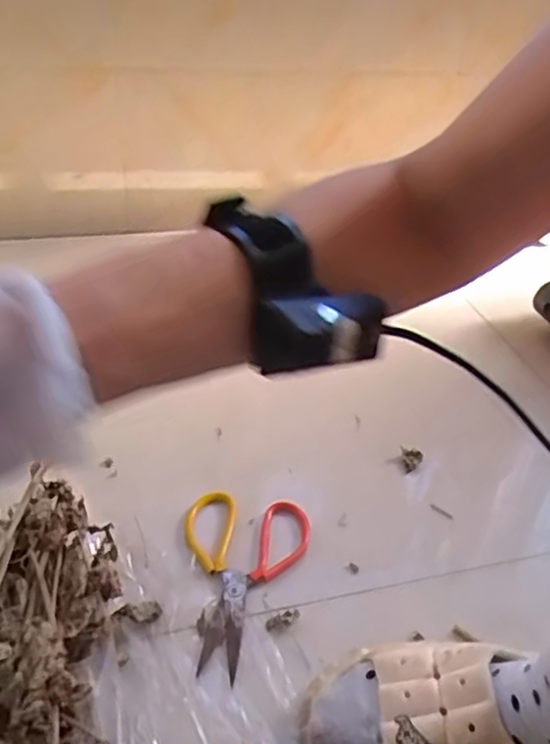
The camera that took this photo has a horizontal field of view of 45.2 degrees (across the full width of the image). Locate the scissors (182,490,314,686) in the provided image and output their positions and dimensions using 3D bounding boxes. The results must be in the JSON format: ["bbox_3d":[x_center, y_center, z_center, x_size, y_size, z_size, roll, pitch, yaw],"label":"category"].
[{"bbox_3d":[-0.018,0.189,0.619,0.120,0.014,0.193,-2,37,-9],"label":"scissors"}]

